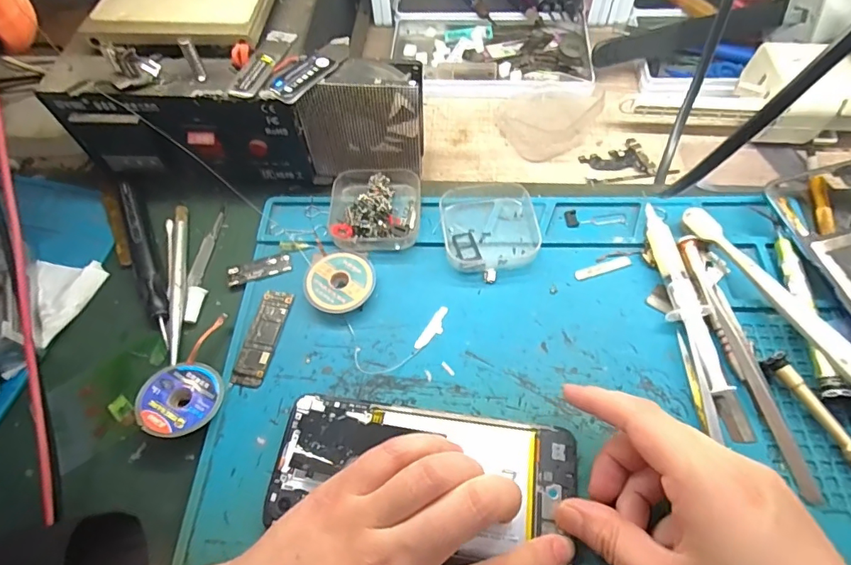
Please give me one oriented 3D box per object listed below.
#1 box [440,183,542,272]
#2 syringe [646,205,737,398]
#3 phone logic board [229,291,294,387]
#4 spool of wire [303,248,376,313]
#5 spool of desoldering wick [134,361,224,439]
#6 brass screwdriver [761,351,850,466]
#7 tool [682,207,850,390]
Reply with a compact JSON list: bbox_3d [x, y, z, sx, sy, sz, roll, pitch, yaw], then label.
[{"bbox_3d":[0.044,-0.041,0.330,0.064,0.016,0.065,-6,61,0],"label":"box"},{"bbox_3d":[0.158,0.007,0.299,0.020,0.012,0.126,-4,61,1],"label":"syringe"},{"bbox_3d":[-0.102,0.034,0.301,0.020,0.004,0.063,9,62,8],"label":"phone logic board"},{"bbox_3d":[-0.055,0.000,0.314,0.044,0.012,0.042,-1,61,2],"label":"spool of wire"},{"bbox_3d":[-0.142,0.068,0.279,0.045,0.011,0.045,3,50,-4],"label":"spool of desoldering wick"},{"bbox_3d":[0.221,0.086,0.249,0.009,0.012,0.111,-25,63,-11],"label":"brass screwdriver"},{"bbox_3d":[0.217,0.023,0.277,0.018,0.019,0.181,-26,63,-11],"label":"tool"}]

